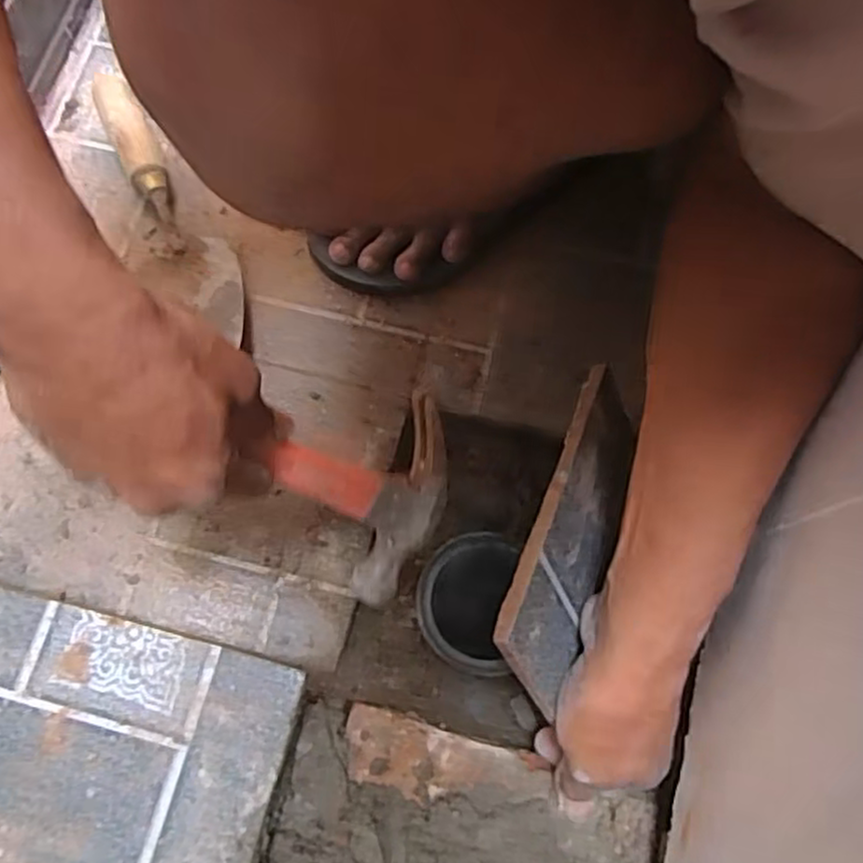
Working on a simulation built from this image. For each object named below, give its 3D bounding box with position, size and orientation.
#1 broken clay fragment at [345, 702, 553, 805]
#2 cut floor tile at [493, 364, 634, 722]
[{"bbox_3d":[0.006,0.201,0.436,0.121,0.009,0.042,16,74,6],"label":"broken clay fragment"},{"bbox_3d":[0.083,0.052,0.409,0.007,0.072,0.192,-4,44,37],"label":"cut floor tile"}]

